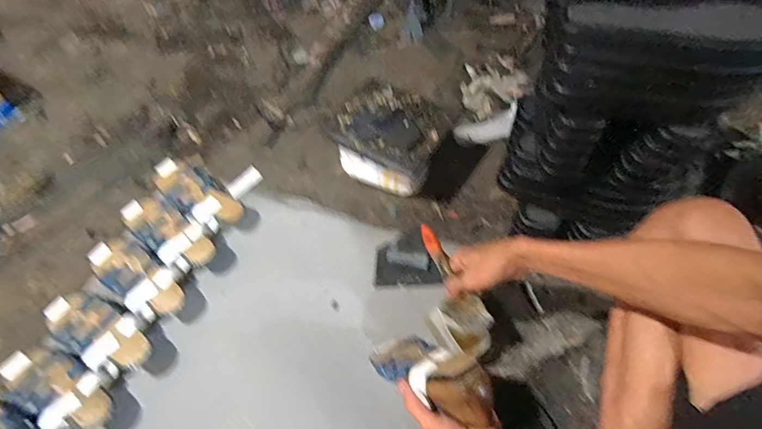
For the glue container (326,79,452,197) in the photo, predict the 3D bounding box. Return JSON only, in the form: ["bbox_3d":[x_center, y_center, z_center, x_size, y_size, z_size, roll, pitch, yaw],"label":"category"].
[{"bbox_3d":[0.019,-0.151,0.858,0.217,0.159,0.188,33,65,22],"label":"glue container"}]

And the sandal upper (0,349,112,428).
[{"bbox_3d":[-0.537,0.283,0.658,0.204,0.032,0.094,25,63,19],"label":"sandal upper"}]

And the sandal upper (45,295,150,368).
[{"bbox_3d":[-0.505,0.202,0.705,0.212,0.040,0.088,26,63,19],"label":"sandal upper"}]

